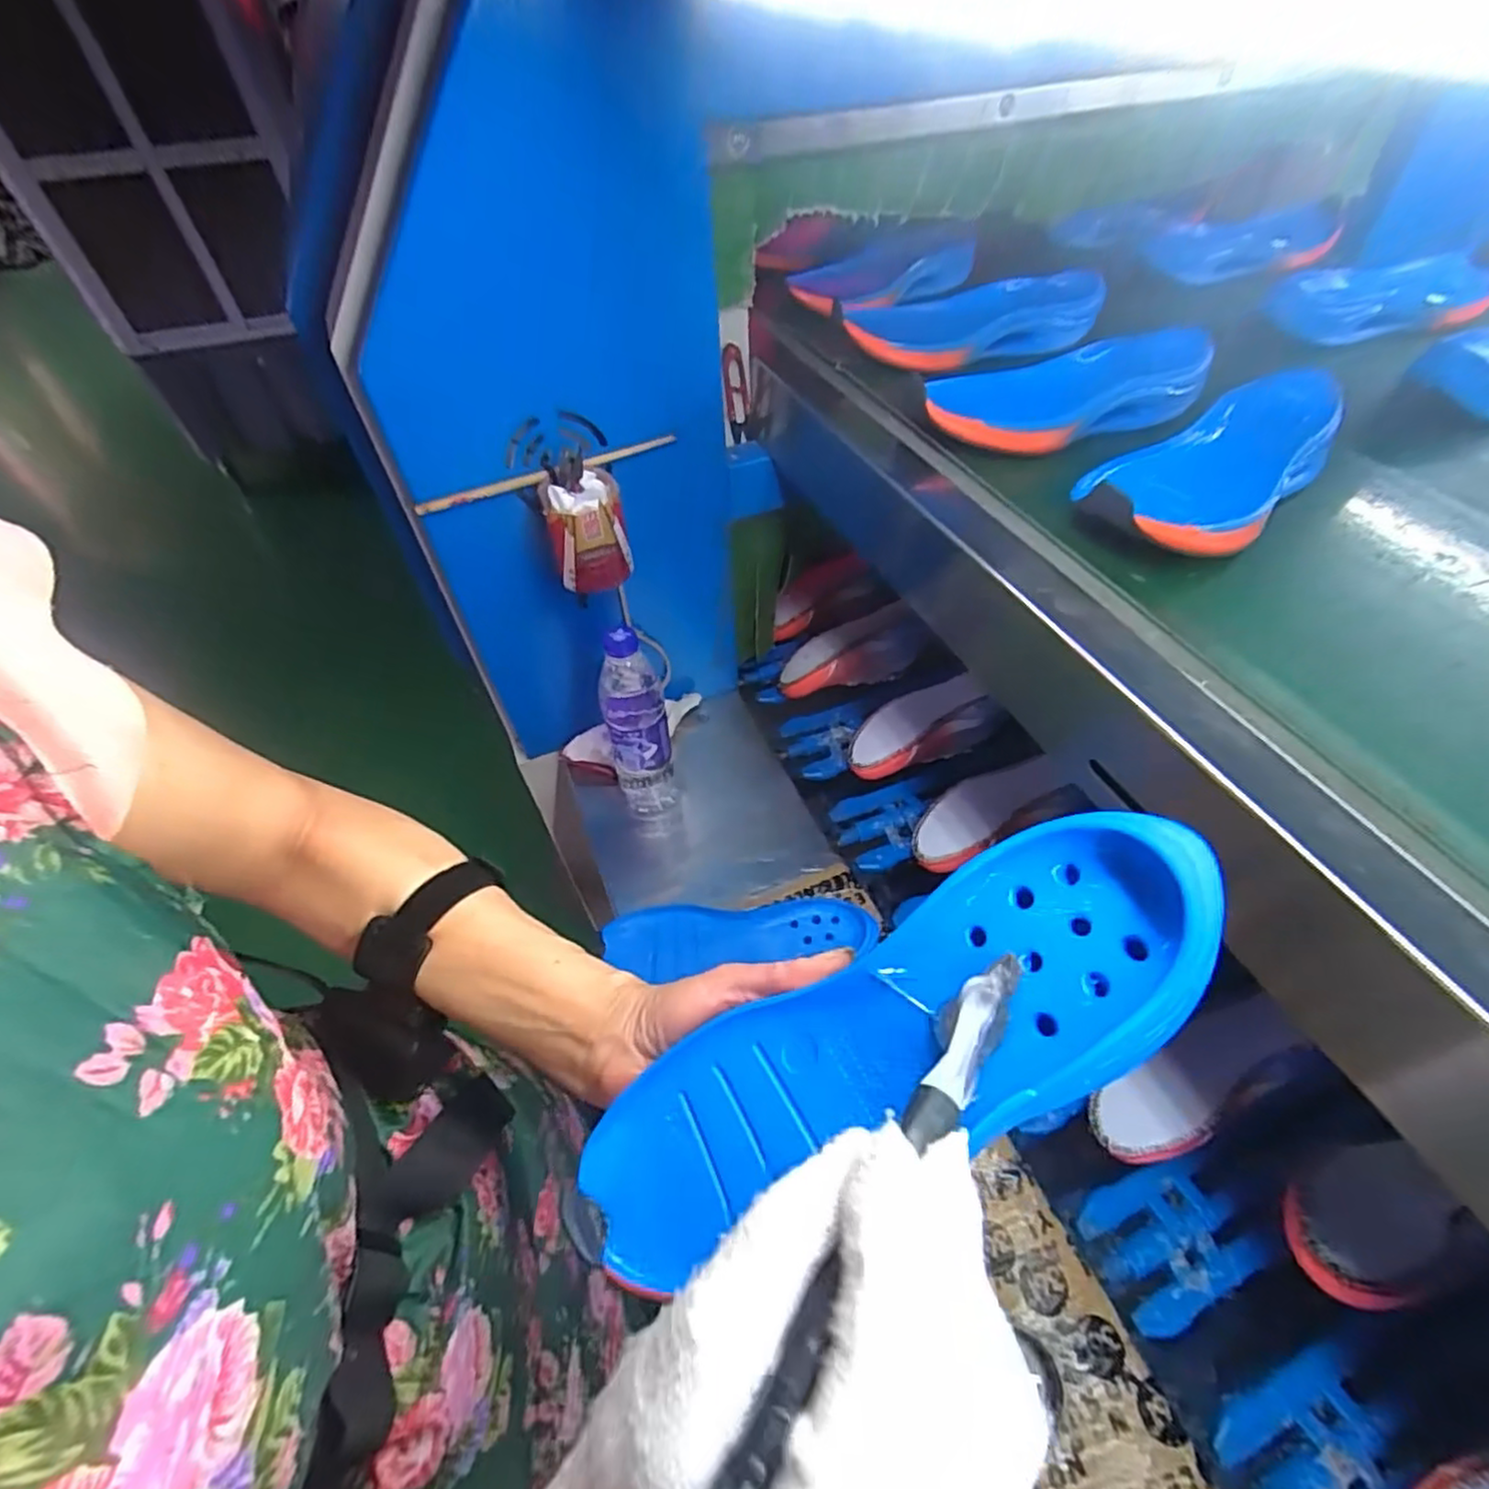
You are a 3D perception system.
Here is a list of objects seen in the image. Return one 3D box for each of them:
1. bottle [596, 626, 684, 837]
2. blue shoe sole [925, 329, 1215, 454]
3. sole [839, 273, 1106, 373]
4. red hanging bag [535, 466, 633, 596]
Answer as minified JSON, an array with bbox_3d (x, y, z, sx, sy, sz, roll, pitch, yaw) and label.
[{"bbox_3d":[-0.109,0.001,0.717,0.067,0.276,0.060,-8,49,-8],"label":"bottle"},{"bbox_3d":[0.238,-0.264,0.508,0.218,0.042,0.088,-5,48,-5],"label":"blue shoe sole"},{"bbox_3d":[0.201,-0.379,0.614,0.224,0.051,0.103,-11,49,-10],"label":"sole"},{"bbox_3d":[-0.138,-0.184,0.597,0.065,0.088,0.061,-19,51,-17],"label":"red hanging bag"}]

